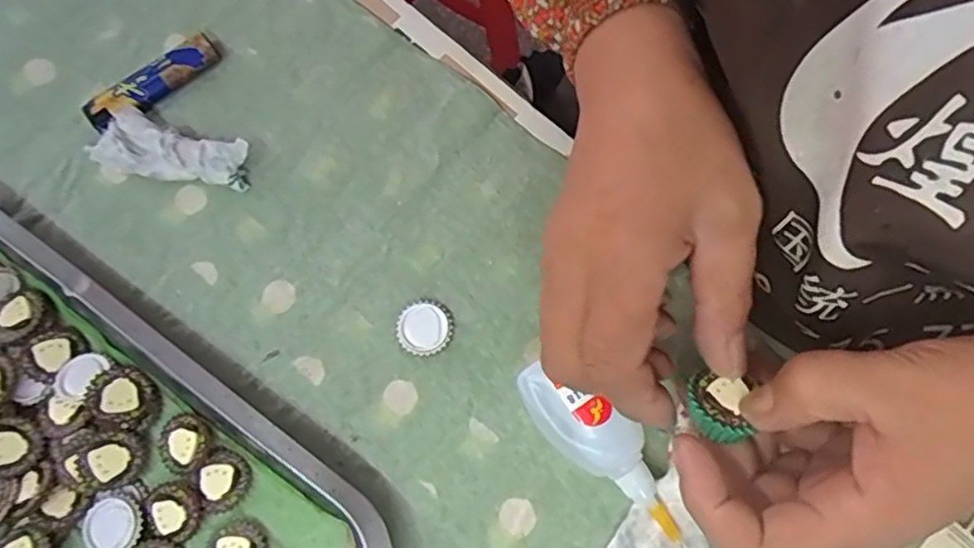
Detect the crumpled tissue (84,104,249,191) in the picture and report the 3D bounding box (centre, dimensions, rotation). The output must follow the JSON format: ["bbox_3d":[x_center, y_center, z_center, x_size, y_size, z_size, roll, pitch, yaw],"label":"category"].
[{"bbox_3d":[-0.173,-0.067,0.359,0.085,0.021,0.032,17,75,7],"label":"crumpled tissue"}]

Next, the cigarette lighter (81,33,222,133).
[{"bbox_3d":[-0.188,-0.108,0.375,0.078,0.014,0.021,-38,76,-8],"label":"cigarette lighter"}]

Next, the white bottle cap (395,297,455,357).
[{"bbox_3d":[-0.032,0.027,0.342,0.029,0.007,0.028,-1,74,2],"label":"white bottle cap"}]

